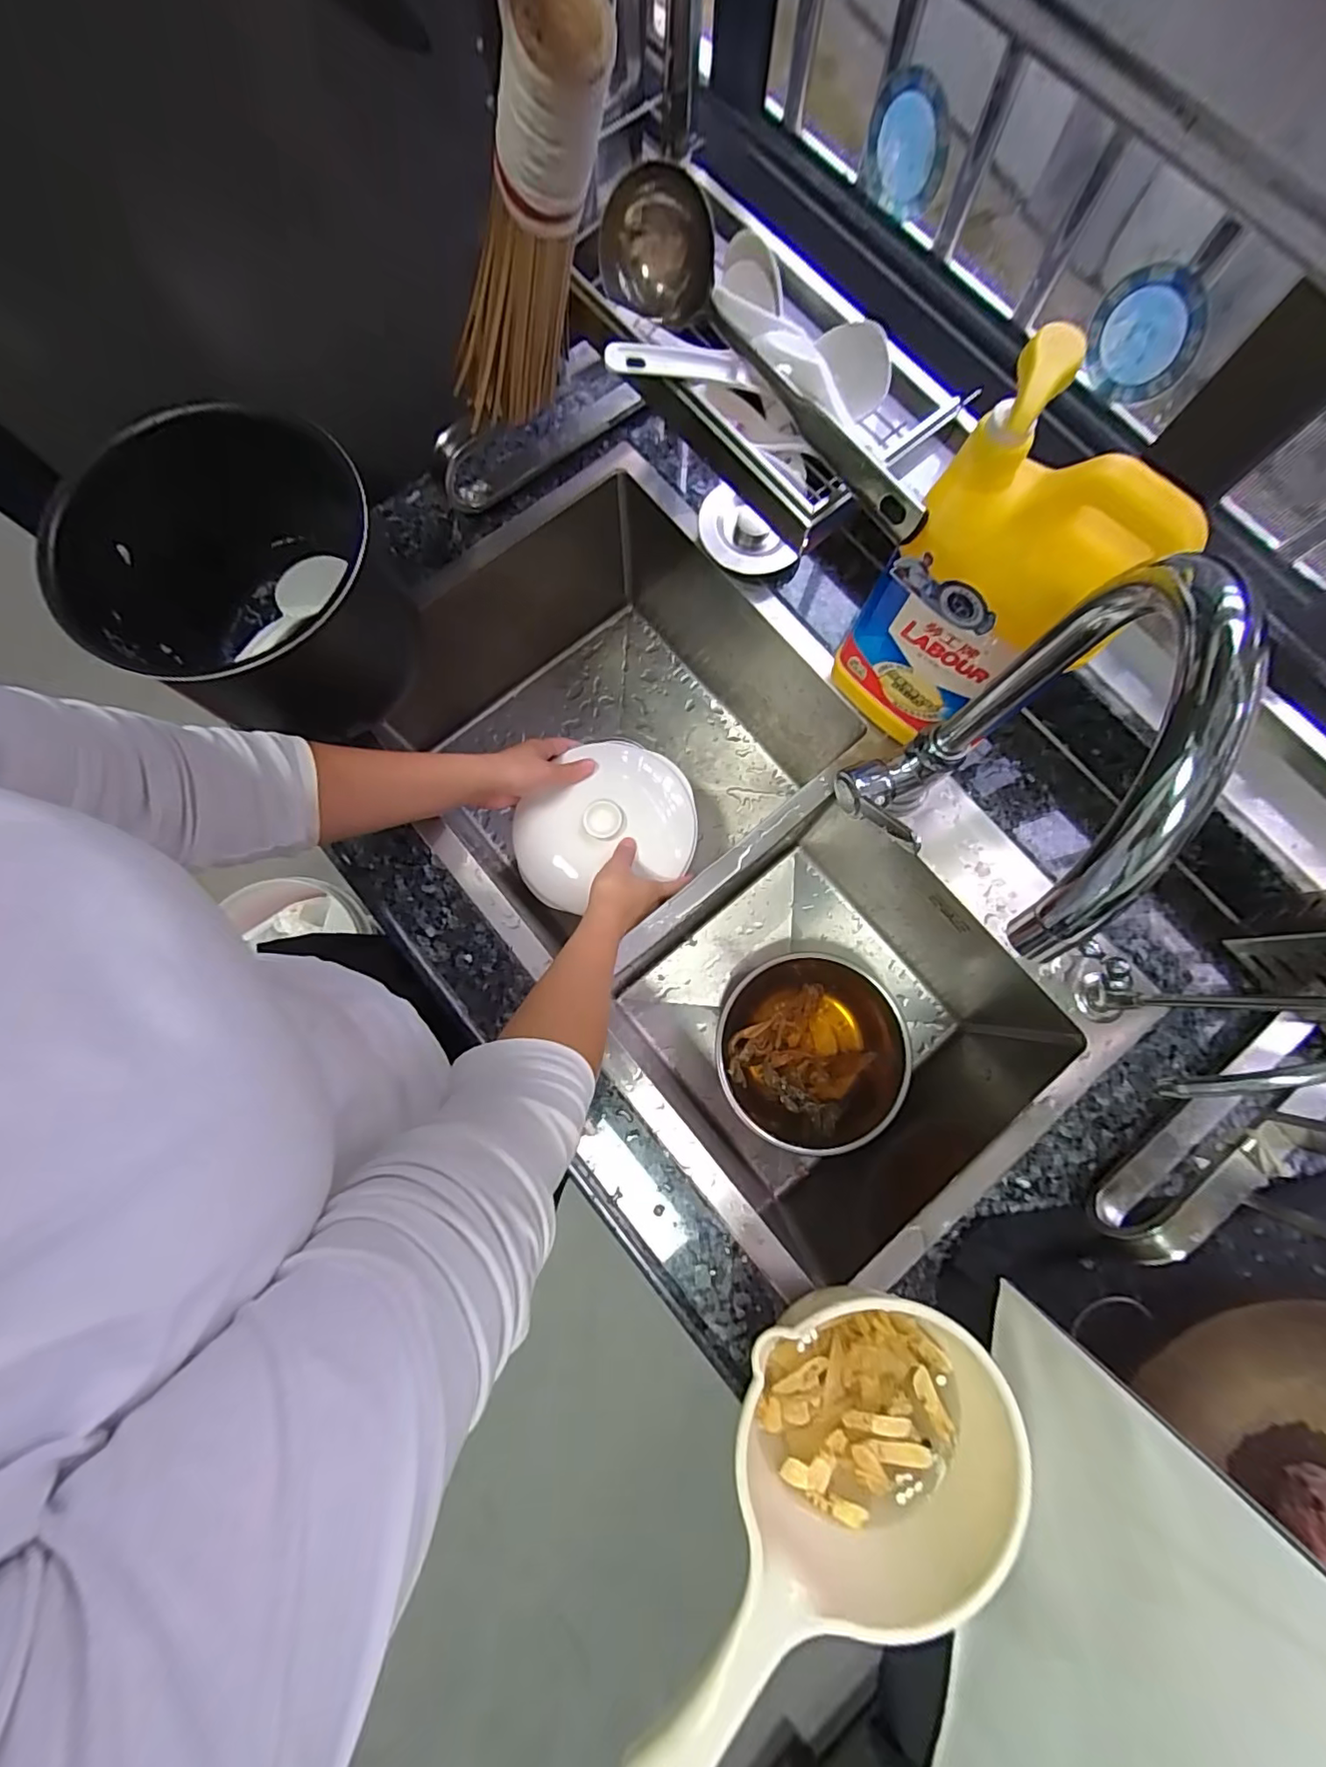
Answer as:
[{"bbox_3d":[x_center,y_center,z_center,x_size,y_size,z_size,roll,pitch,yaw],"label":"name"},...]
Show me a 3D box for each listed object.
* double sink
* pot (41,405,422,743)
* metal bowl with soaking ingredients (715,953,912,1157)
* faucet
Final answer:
[{"bbox_3d":[0.040,-0.028,0.628,0.394,0.212,0.747,-35,82,-7],"label":"double sink"},{"bbox_3d":[-0.319,-0.233,0.477,0.191,0.154,0.196,0,80,-1],"label":"pot"},{"bbox_3d":[0.164,0.188,0.657,0.204,0.063,0.200,0,80,-1],"label":"metal bowl with soaking ingredients"},{"bbox_3d":[0.170,-0.053,0.337,0.076,0.273,0.184,26,80,4],"label":"faucet"}]

